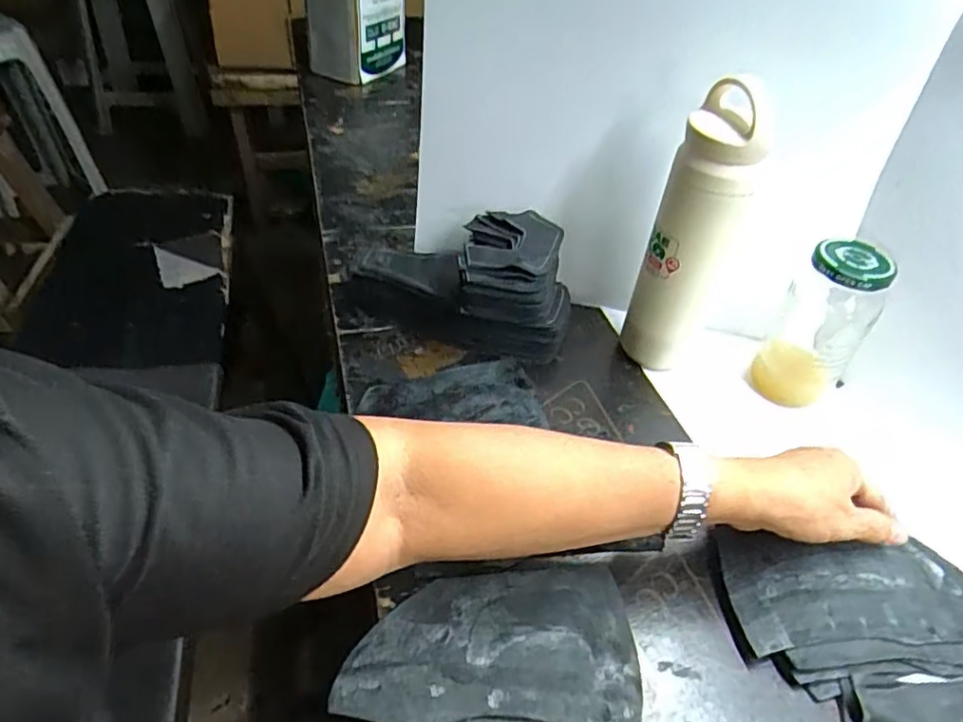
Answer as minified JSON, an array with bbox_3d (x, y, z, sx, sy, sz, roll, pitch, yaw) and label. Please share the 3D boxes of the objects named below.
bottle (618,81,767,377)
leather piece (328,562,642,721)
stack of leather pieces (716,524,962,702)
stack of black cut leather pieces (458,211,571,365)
[{"bbox_3d":[0.162,-0.084,0.486,0.052,0.235,0.052,-9,45,-14],"label":"bottle"},{"bbox_3d":[0.007,0.169,0.376,0.170,0.005,0.096,4,46,-3],"label":"leather piece"},{"bbox_3d":[0.251,0.160,0.388,0.185,0.024,0.088,5,43,2],"label":"stack of leather pieces"},{"bbox_3d":[0.031,-0.069,0.569,0.101,0.089,0.107,5,43,0],"label":"stack of black cut leather pieces"}]

